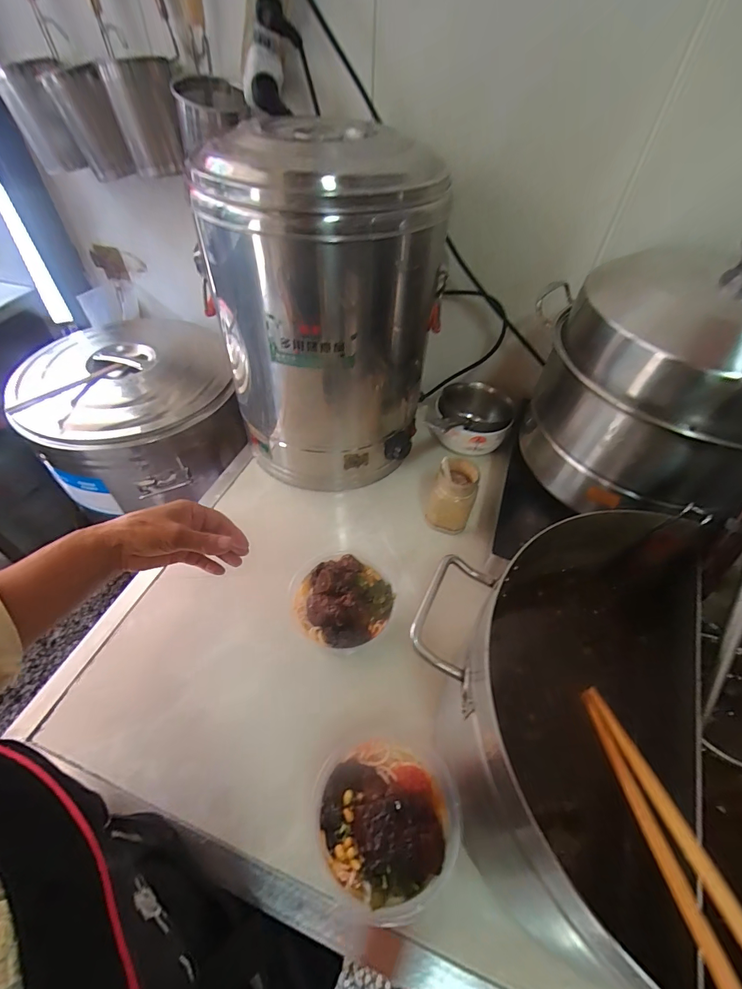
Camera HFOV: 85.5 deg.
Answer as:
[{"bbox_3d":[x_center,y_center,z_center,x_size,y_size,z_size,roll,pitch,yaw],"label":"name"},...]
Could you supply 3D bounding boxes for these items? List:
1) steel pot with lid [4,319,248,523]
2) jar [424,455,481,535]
[{"bbox_3d":[-0.446,-0.177,0.796,0.331,0.203,0.352,-8,51,-9],"label":"steel pot with lid"},{"bbox_3d":[0.131,0.001,0.639,0.065,0.125,0.068,1,50,-2],"label":"jar"}]

